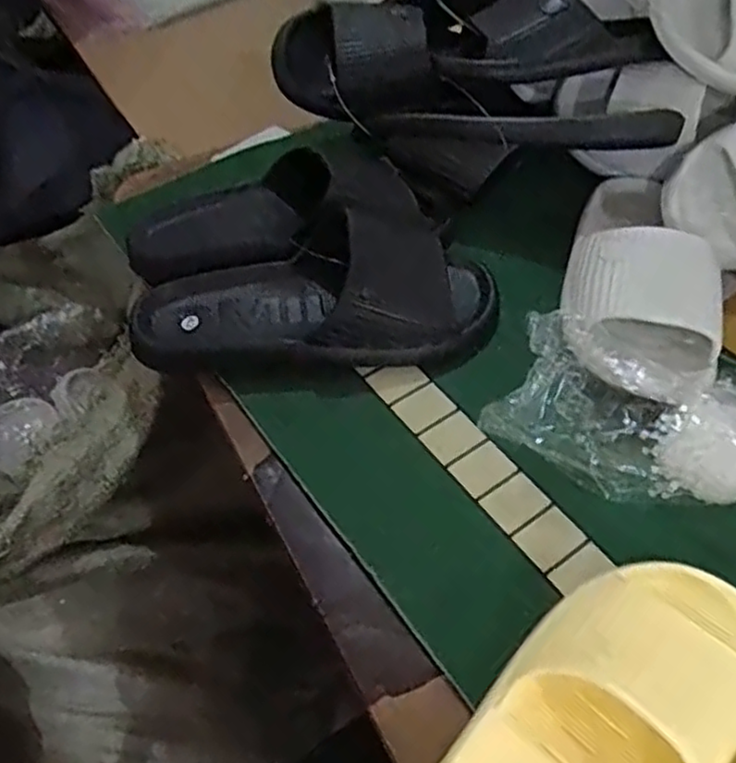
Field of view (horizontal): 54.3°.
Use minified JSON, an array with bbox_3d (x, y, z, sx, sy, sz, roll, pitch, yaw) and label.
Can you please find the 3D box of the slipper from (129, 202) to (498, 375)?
[{"bbox_3d":[-0.039,-0.071,0.522,0.269,0.078,0.119,-6,50,-4],"label":"slipper"}]

